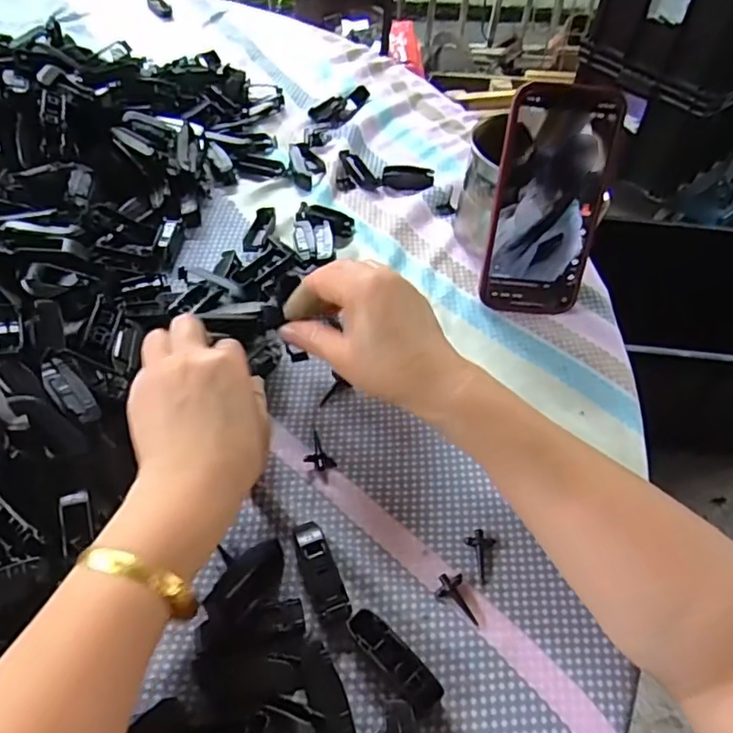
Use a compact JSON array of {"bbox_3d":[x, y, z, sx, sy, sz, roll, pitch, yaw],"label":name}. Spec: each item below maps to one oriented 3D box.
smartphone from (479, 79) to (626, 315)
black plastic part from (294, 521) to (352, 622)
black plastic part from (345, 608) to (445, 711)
[{"bbox_3d":[0.133,-0.116,0.429,0.079,0.161,0.010,6,26,-1],"label":"smartphone"},{"bbox_3d":[-0.025,0.111,0.322,0.018,0.016,0.054,-16,55,-17],"label":"black plastic part"},{"bbox_3d":[0.014,0.147,0.298,0.016,0.015,0.055,-35,63,-28],"label":"black plastic part"}]

